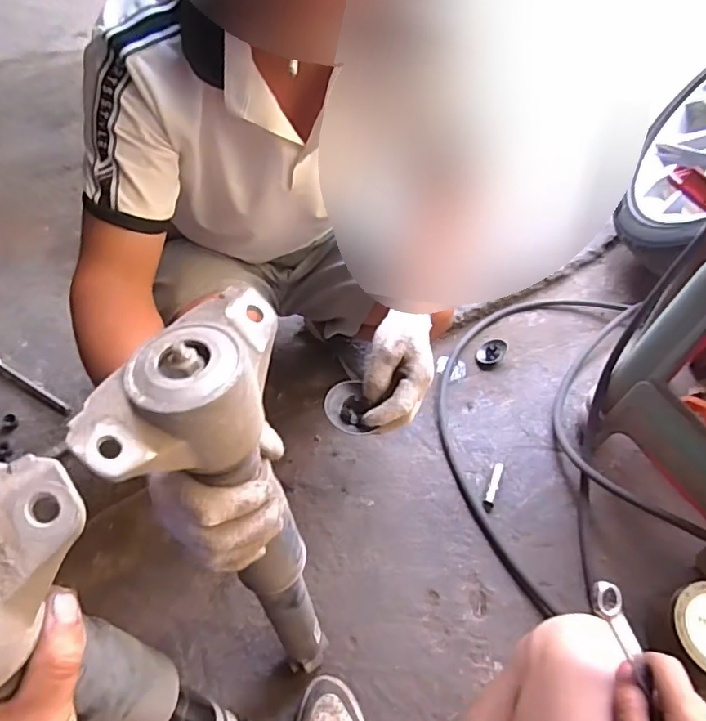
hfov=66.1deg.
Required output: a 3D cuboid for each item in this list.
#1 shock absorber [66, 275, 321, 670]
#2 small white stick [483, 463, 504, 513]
[{"bbox_3d":[-0.080,0.204,0.545,0.066,0.609,0.143,24,54,23],"label":"shock absorber"},{"bbox_3d":[0.249,0.224,0.958,0.017,0.015,0.103,19,55,16],"label":"small white stick"}]

